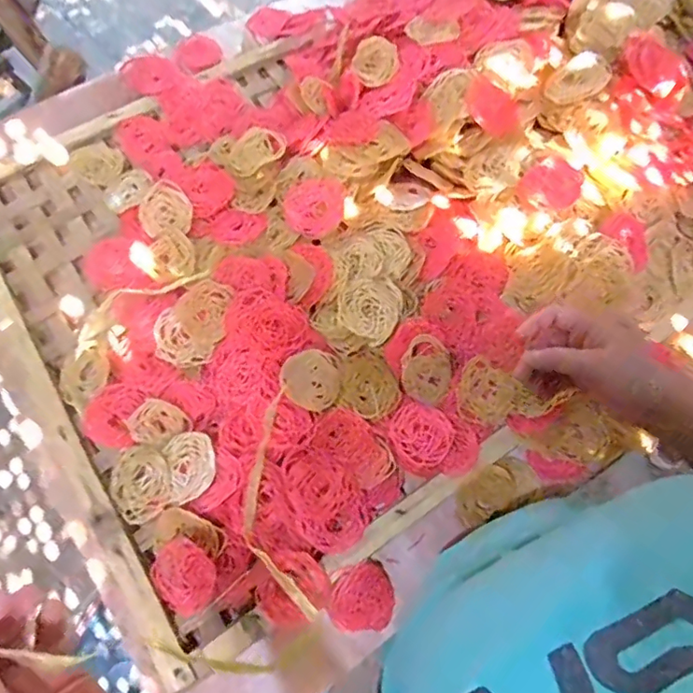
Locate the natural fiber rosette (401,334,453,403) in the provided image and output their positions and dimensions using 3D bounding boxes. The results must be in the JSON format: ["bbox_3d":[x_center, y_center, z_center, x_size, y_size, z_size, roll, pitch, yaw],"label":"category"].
[{"bbox_3d":[0.083,0.023,0.542,0.052,0.015,0.065,3,69,0],"label":"natural fiber rosette"}]

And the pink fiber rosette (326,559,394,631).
[{"bbox_3d":[0.014,0.233,0.485,0.060,0.023,0.056,0,69,-1],"label":"pink fiber rosette"}]

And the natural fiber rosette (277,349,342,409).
[{"bbox_3d":[-0.034,0.031,0.518,0.059,0.004,0.059,5,72,-17],"label":"natural fiber rosette"}]

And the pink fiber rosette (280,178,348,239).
[{"bbox_3d":[-0.037,-0.156,0.583,0.067,0.017,0.066,0,69,-1],"label":"pink fiber rosette"}]

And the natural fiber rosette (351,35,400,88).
[{"bbox_3d":[0.034,-0.335,0.624,0.053,0.012,0.072,-3,69,-2],"label":"natural fiber rosette"}]

